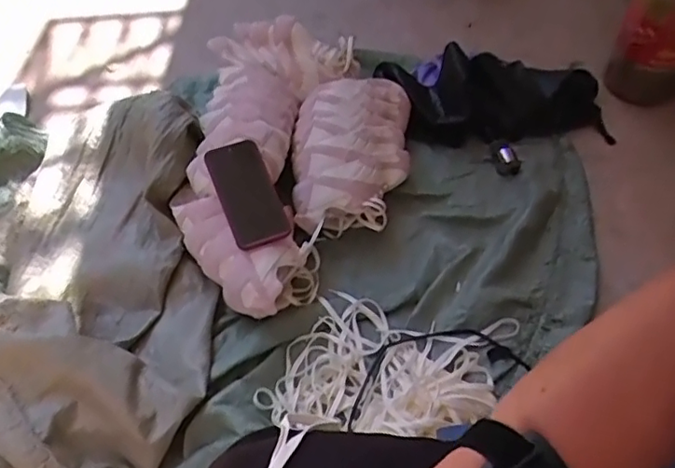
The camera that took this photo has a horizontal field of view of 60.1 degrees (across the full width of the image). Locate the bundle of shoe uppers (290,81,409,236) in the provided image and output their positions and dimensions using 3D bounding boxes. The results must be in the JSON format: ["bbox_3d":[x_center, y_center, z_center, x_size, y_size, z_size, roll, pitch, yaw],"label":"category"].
[{"bbox_3d":[0.026,-0.149,1.049,0.203,0.117,0.349,3,52,2],"label":"bundle of shoe uppers"}]

